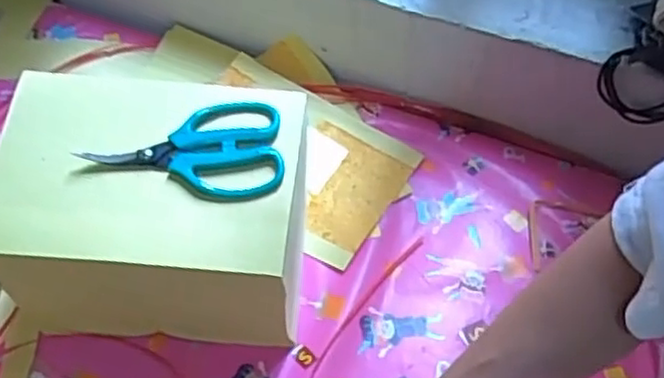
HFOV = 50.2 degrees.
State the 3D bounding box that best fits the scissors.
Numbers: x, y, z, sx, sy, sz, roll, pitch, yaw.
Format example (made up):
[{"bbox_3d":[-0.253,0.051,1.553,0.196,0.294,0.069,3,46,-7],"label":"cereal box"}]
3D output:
[{"bbox_3d":[-0.113,-0.026,0.532,0.148,0.016,0.078,-4,57,-5],"label":"scissors"}]

